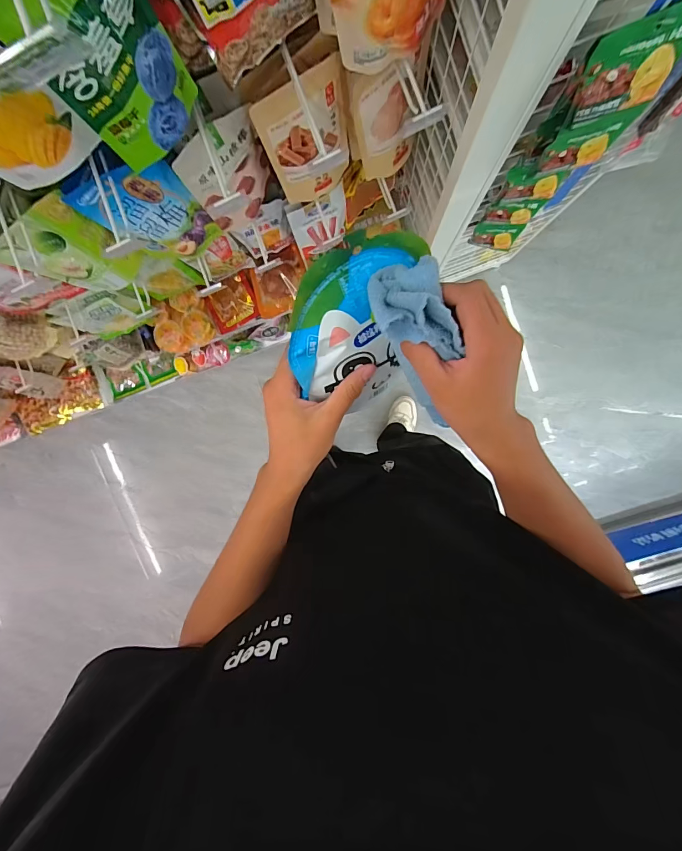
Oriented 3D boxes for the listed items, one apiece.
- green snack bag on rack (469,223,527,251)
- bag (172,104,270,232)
[{"bbox_3d":[0.362,-0.445,0.885,0.103,0.115,0.025,9,97,3],"label":"green snack bag on rack"},{"bbox_3d":[-0.193,-0.445,0.681,0.147,0.215,0.044,-42,92,7],"label":"bag"}]

